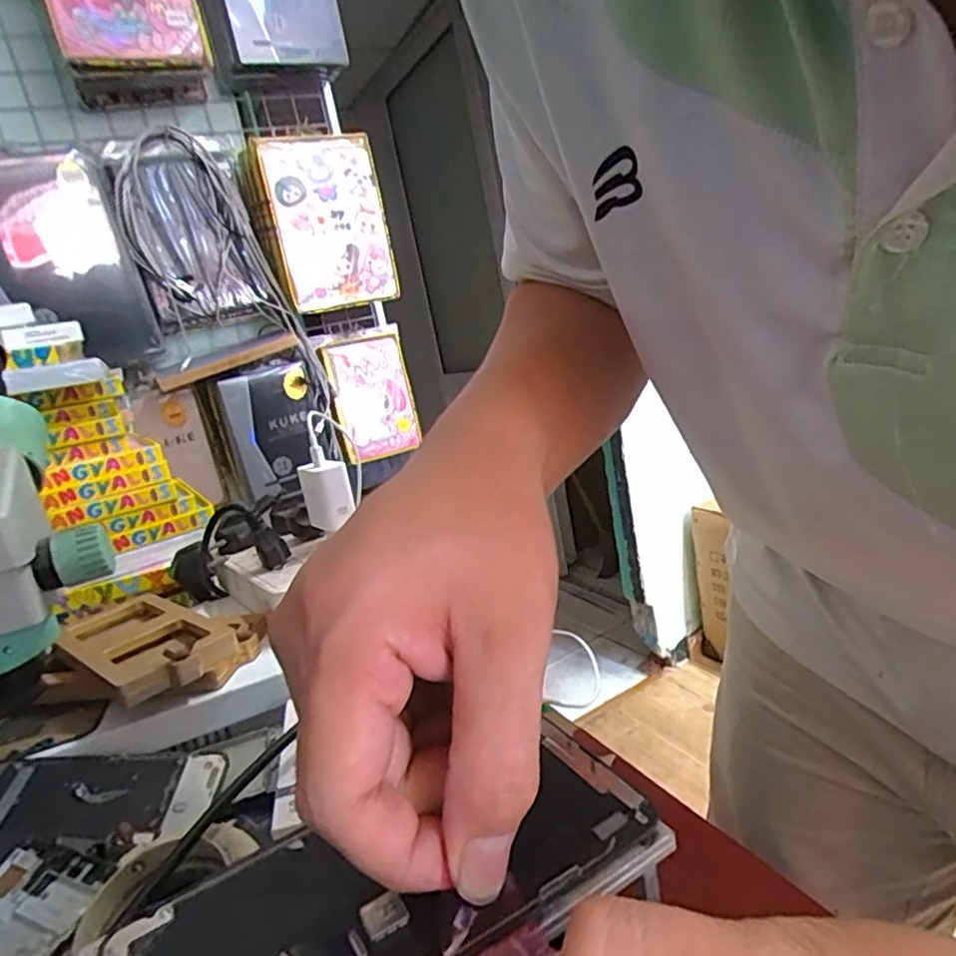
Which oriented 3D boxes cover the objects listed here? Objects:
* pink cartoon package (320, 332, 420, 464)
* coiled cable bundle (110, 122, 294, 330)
[{"bbox_3d":[-0.201,-0.150,1.191,0.159,0.221,0.014,-17,11,-37],"label":"pink cartoon package"},{"bbox_3d":[-0.454,-0.405,1.027,0.219,0.289,0.080,-19,15,-28],"label":"coiled cable bundle"}]

